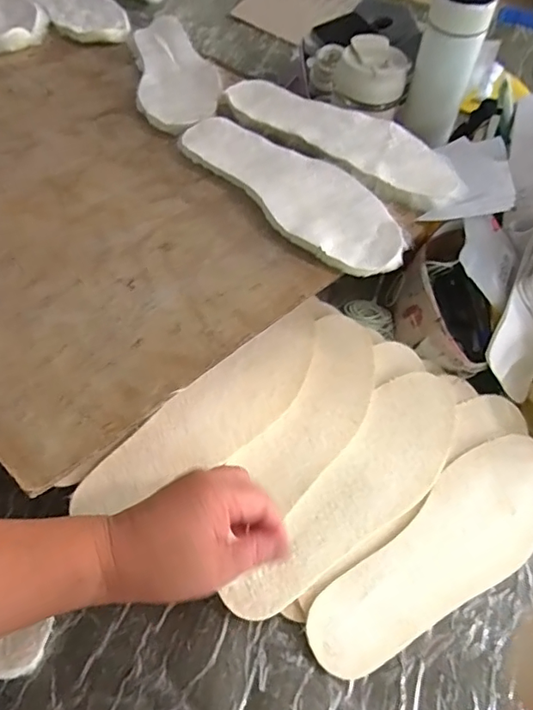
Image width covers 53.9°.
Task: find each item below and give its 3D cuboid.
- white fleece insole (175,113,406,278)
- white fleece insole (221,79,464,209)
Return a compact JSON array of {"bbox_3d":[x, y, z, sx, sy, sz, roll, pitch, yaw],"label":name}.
[{"bbox_3d":[0.024,-0.167,0.506,0.097,0.013,0.275,-33,59,-20],"label":"white fleece insole"},{"bbox_3d":[0.077,-0.233,0.550,0.279,0.025,0.092,39,63,19],"label":"white fleece insole"}]

